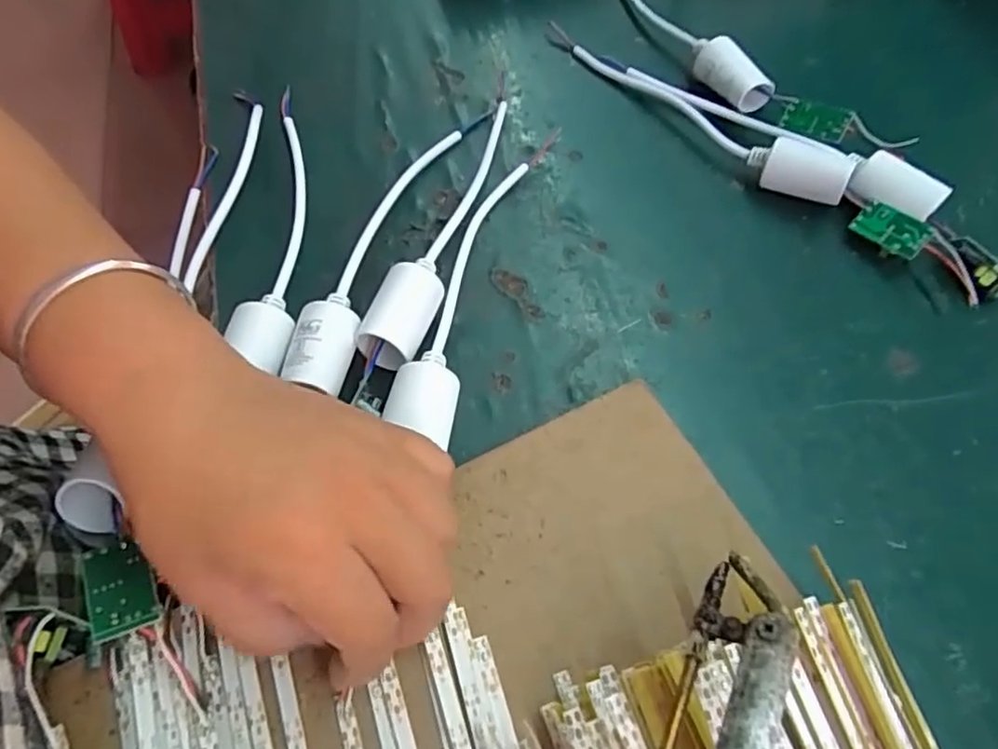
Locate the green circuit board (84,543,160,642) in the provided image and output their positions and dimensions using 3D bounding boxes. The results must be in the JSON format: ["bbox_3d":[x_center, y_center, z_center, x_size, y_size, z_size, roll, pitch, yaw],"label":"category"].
[{"bbox_3d":[-0.136,0.076,0.233,0.021,0.004,0.037,-16,46,-28],"label":"green circuit board"}]

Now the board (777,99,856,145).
[{"bbox_3d":[0.185,-0.148,0.379,0.036,0.004,0.020,32,99,28],"label":"board"}]

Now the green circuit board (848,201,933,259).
[{"bbox_3d":[0.207,-0.076,0.342,0.035,0.006,0.019,42,95,29],"label":"green circuit board"}]

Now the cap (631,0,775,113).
[{"bbox_3d":[0.109,-0.232,0.418,0.030,0.027,0.173,-23,64,-15],"label":"cap"}]

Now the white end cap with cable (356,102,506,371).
[{"bbox_3d":[-0.021,-0.079,0.328,0.024,0.023,0.183,19,62,8],"label":"white end cap with cable"}]

